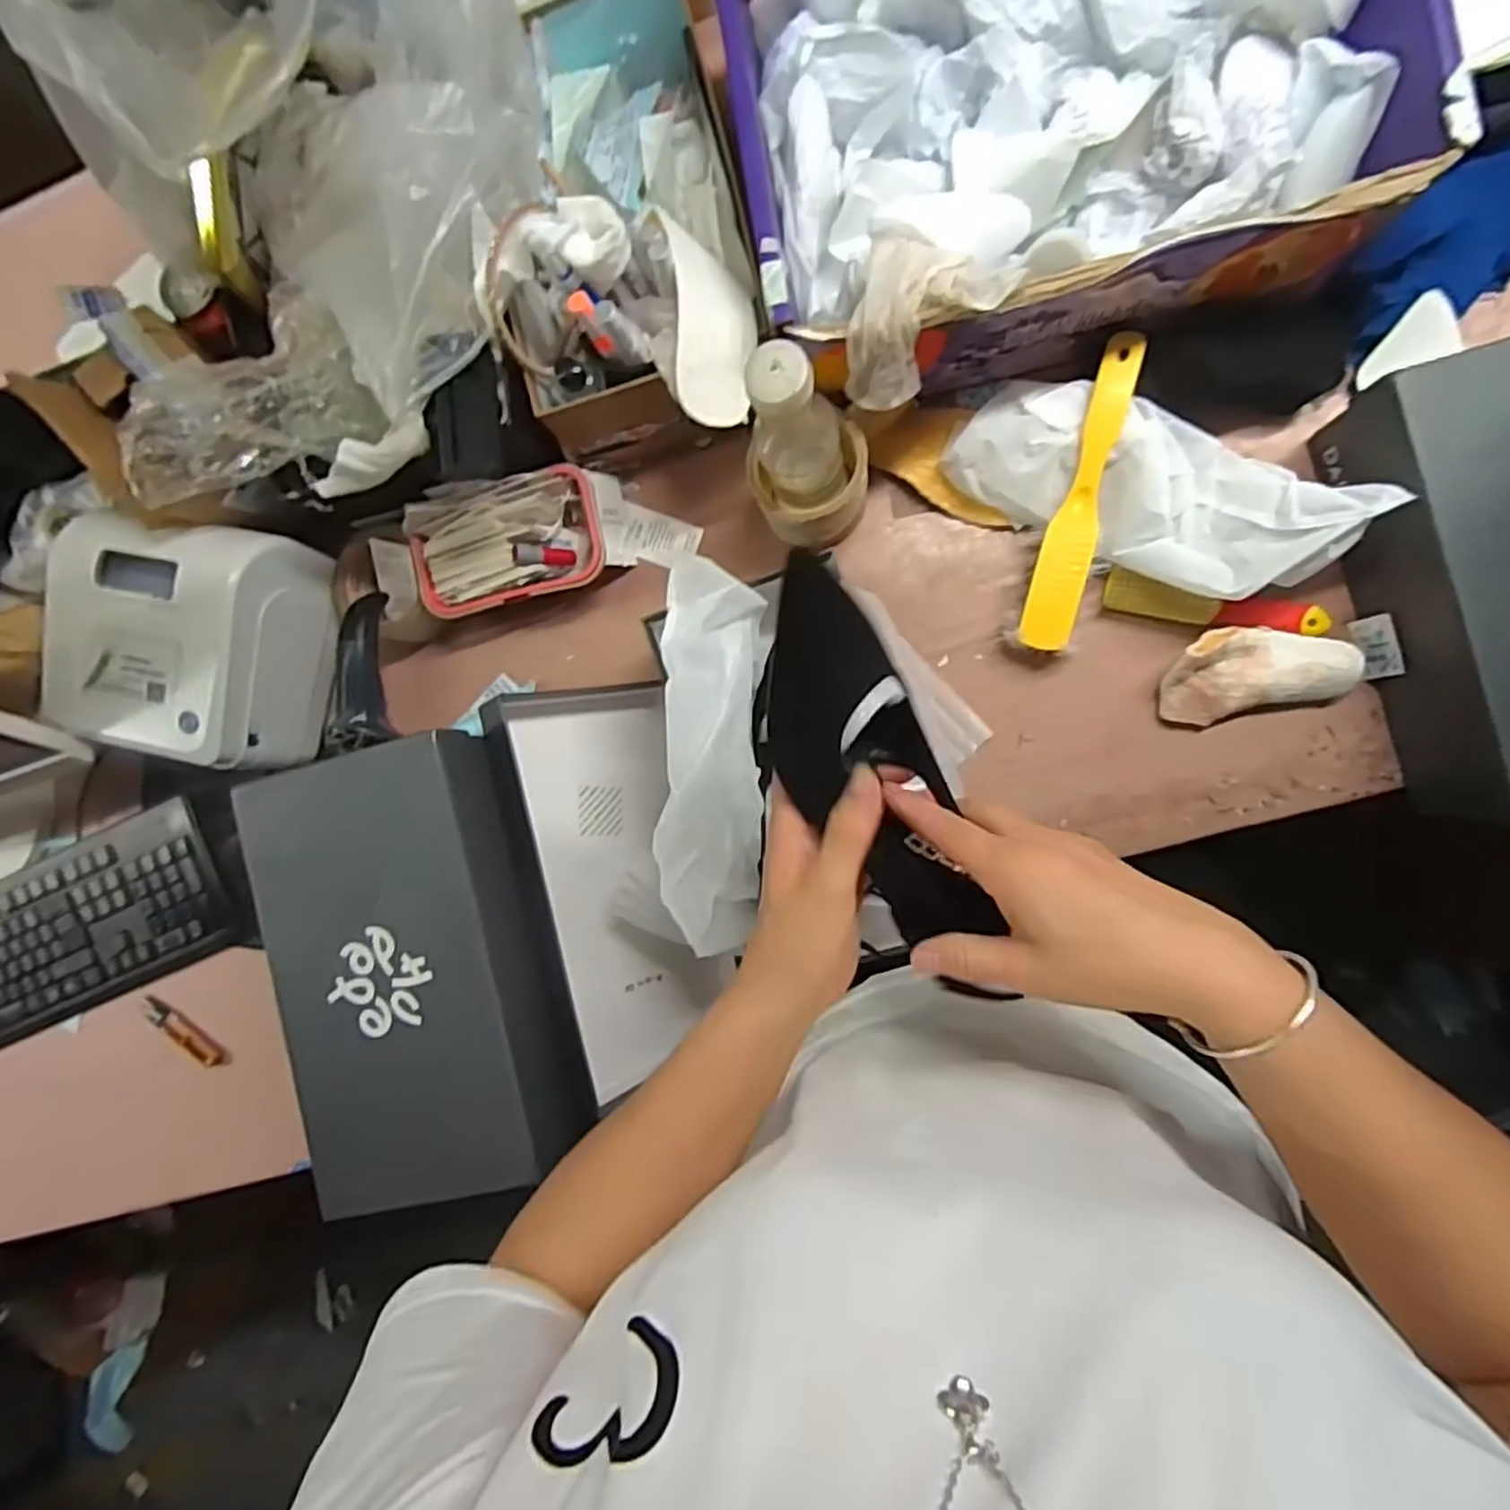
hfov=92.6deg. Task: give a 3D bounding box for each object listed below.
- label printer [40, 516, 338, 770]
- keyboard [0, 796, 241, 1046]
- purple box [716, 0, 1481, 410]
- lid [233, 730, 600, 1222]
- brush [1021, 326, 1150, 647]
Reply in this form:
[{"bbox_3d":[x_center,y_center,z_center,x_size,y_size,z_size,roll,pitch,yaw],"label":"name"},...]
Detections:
[{"bbox_3d":[-0.472,-0.095,0.612,0.160,0.112,0.185,10,92,9],"label":"label printer"},{"bbox_3d":[-0.698,0.187,0.703,0.387,0.029,0.145,-24,89,4],"label":"keyboard"},{"bbox_3d":[0.191,-0.442,0.498,0.390,0.136,0.328,-11,89,9],"label":"purple box"},{"bbox_3d":[-0.230,0.141,0.499,0.184,0.068,0.291,-15,88,9],"label":"lid"},{"bbox_3d":[0.246,-0.191,0.548,0.037,0.060,0.221,14,93,9],"label":"brush"}]

